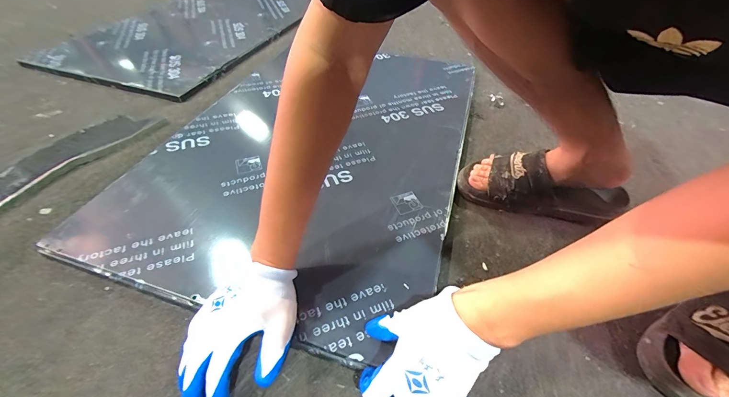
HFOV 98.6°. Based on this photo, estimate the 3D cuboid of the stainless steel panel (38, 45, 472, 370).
[{"bbox_3d":[-0.086,-0.143,0.668,0.563,0.024,0.807,14,46,11],"label":"stainless steel panel"}]

